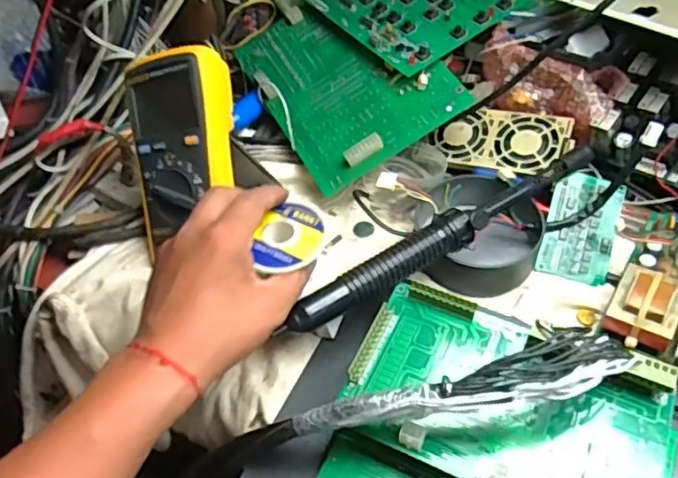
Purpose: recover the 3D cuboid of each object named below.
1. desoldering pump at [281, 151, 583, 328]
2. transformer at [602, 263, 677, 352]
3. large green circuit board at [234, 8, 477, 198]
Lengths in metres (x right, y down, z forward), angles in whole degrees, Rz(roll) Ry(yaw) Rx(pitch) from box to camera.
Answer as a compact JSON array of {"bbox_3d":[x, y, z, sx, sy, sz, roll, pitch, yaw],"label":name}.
[{"bbox_3d":[0.088,-0.002,0.483,0.294,0.037,0.026,-25,52,-21],"label":"desoldering pump"},{"bbox_3d":[0.238,0.053,0.472,0.050,0.032,0.062,24,52,20],"label":"transformer"},{"bbox_3d":[0.006,-0.158,0.594,0.159,0.016,0.207,-31,61,1],"label":"large green circuit board"}]

